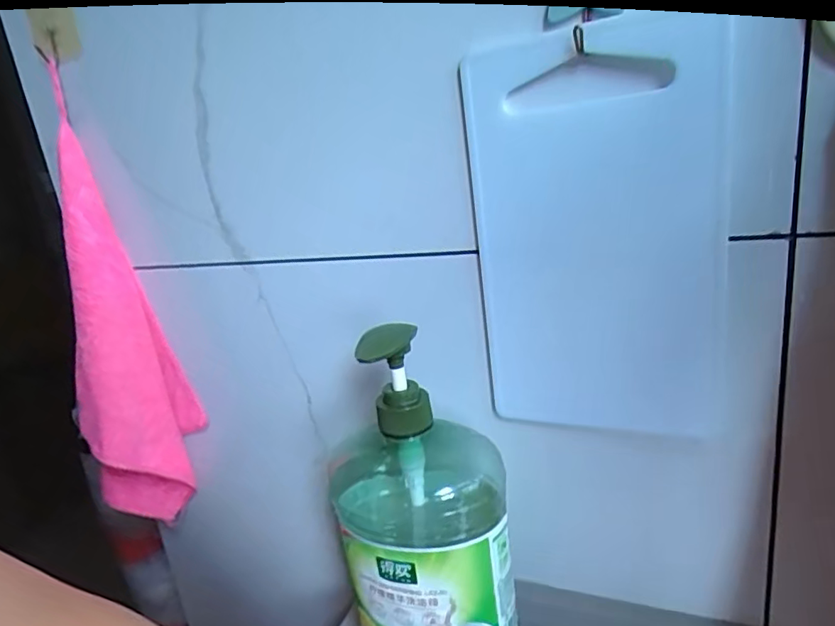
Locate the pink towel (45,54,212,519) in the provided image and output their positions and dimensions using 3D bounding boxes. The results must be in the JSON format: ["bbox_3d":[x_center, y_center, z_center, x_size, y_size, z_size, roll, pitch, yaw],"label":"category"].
[{"bbox_3d":[-0.283,0.022,0.503,0.092,0.384,0.069,-20,20,-36],"label":"pink towel"}]

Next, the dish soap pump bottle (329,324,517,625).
[{"bbox_3d":[0.002,0.141,0.371,0.112,0.269,0.090,-10,16,-8],"label":"dish soap pump bottle"}]

